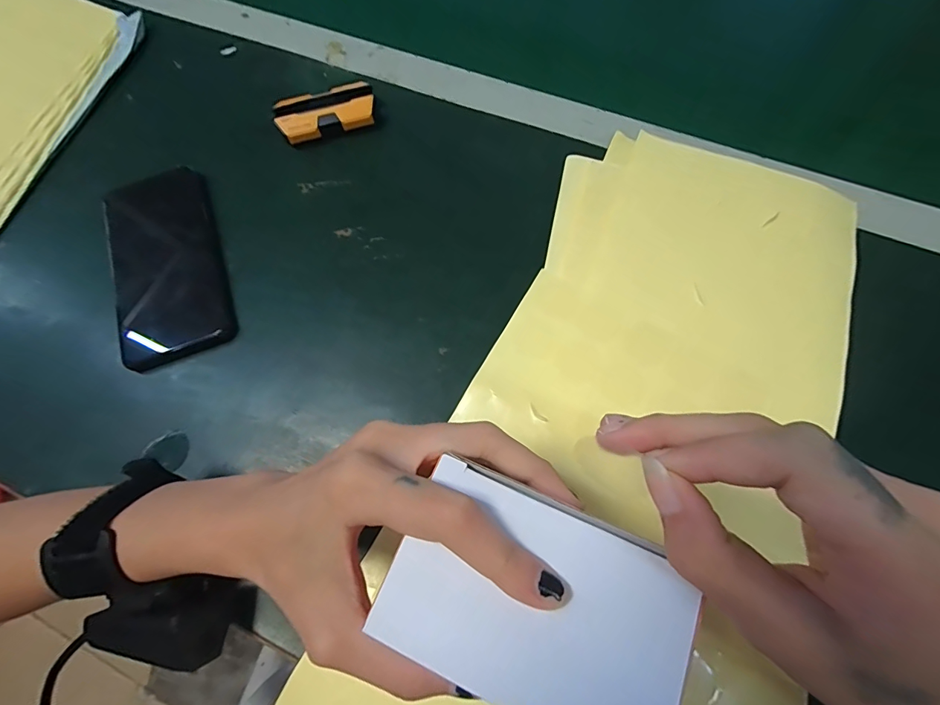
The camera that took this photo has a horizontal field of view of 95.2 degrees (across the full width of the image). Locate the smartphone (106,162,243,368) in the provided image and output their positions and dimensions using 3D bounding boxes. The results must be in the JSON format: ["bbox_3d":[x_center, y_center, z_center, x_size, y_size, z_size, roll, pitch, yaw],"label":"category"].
[{"bbox_3d":[-0.224,-0.067,0.317,0.077,0.009,0.155,-20,71,-4],"label":"smartphone"}]

